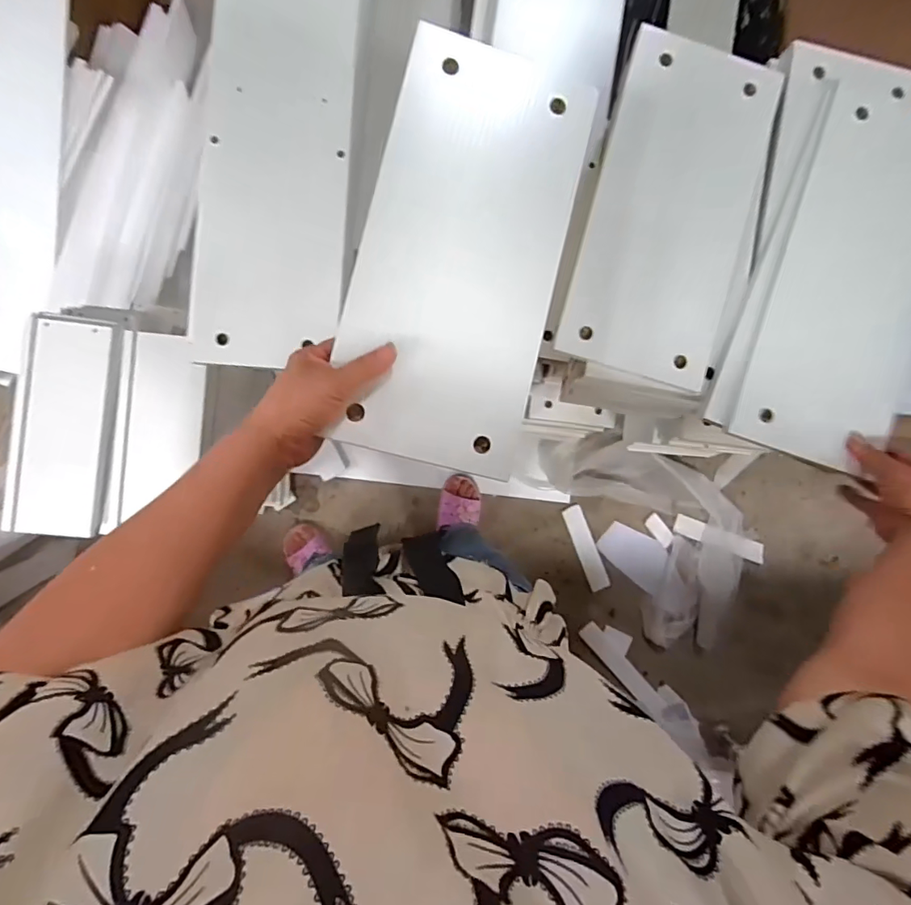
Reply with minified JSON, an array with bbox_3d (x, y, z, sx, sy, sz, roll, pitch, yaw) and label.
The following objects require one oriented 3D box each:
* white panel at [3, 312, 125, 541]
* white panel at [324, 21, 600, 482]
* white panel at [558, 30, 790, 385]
[{"bbox_3d":[-0.550,-0.036,0.721,0.129,0.019,0.305,8,88,-6],"label":"white panel"},{"bbox_3d":[0.007,-0.170,0.430,0.164,0.022,0.356,11,88,-6],"label":"white panel"},{"bbox_3d":[0.228,-0.251,0.541,0.177,0.021,0.347,17,87,-5],"label":"white panel"}]

